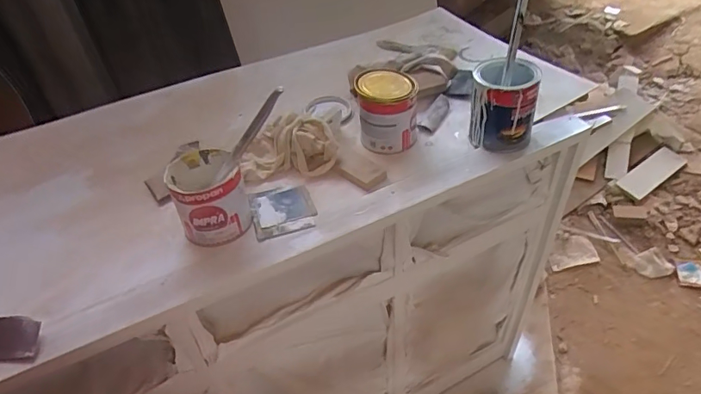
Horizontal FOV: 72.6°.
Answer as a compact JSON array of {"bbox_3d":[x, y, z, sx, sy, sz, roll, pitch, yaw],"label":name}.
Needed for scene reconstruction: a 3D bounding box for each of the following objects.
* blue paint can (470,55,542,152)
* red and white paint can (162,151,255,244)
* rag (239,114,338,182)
[{"bbox_3d":[0.256,-0.154,0.798,0.098,0.125,0.095,-2,41,2],"label":"blue paint can"},{"bbox_3d":[-0.213,-0.003,0.720,0.104,0.098,0.121,-16,43,-12],"label":"red and white paint can"},{"bbox_3d":[-0.109,-0.090,0.836,0.172,0.062,0.114,-4,42,2],"label":"rag"}]

